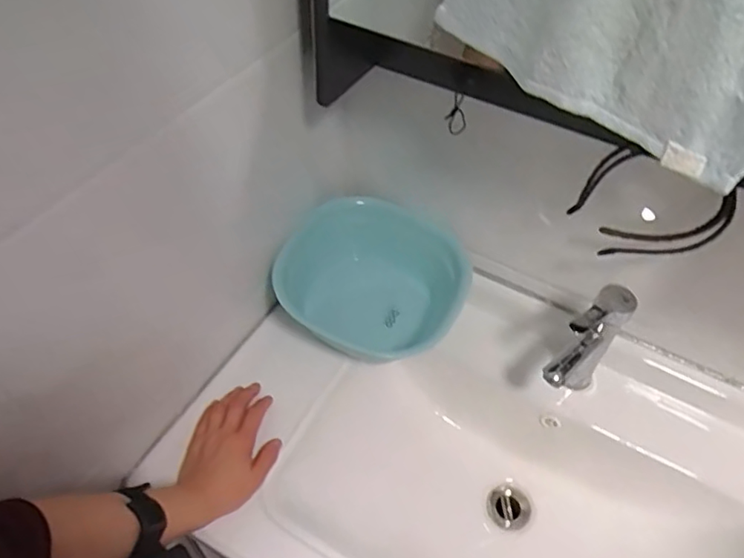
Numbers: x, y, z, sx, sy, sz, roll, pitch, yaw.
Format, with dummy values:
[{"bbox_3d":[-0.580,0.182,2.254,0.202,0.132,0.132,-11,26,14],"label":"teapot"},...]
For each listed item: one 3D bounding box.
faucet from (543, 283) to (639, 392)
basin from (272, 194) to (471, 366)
[{"bbox_3d":[0.249,0.097,0.683,0.050,0.168,0.121,36,57,23],"label":"faucet"},{"bbox_3d":[0.003,0.001,0.790,0.241,0.099,0.219,21,53,13],"label":"basin"}]

